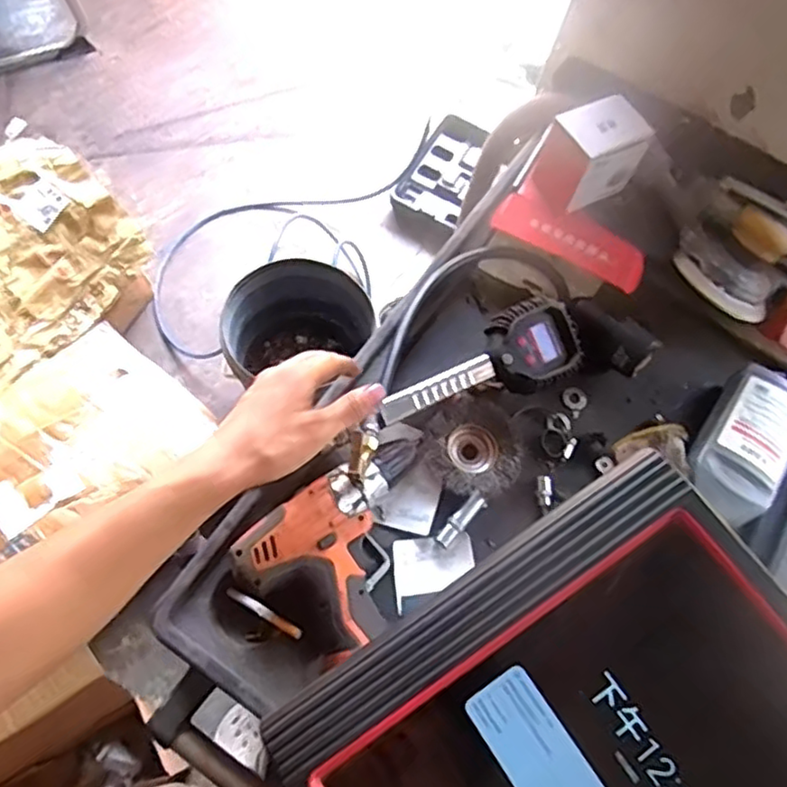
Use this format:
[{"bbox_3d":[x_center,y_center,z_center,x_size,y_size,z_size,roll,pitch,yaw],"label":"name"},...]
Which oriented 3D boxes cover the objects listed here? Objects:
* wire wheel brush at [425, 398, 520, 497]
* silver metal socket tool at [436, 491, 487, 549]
[{"bbox_3d":[0.072,0.050,0.612,0.082,0.025,0.089,2,67,-5],"label":"wire wheel brush"},{"bbox_3d":[0.061,0.114,0.594,0.055,0.012,0.016,-41,77,-20],"label":"silver metal socket tool"}]

